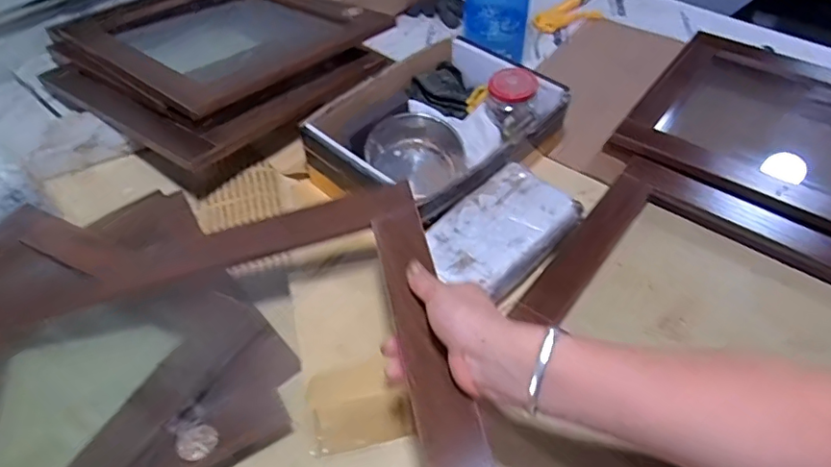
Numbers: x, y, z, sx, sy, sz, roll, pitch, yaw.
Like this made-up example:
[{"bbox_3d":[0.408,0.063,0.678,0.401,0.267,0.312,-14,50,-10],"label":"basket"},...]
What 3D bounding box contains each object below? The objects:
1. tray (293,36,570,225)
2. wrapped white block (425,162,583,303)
[{"bbox_3d":[0.036,-0.143,0.735,0.231,0.086,0.319,32,56,26],"label":"tray"},{"bbox_3d":[0.096,0.003,0.635,0.109,0.049,0.198,34,59,27],"label":"wrapped white block"}]

